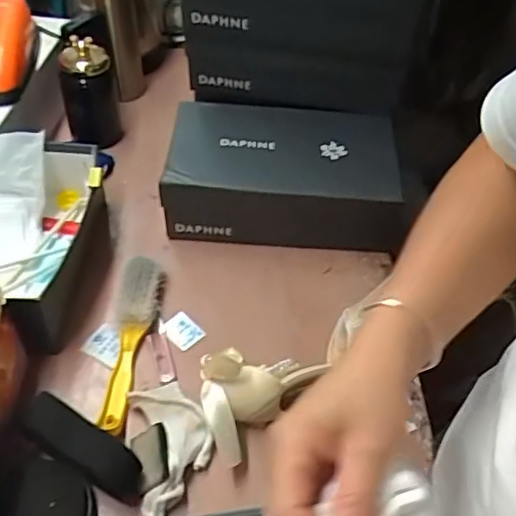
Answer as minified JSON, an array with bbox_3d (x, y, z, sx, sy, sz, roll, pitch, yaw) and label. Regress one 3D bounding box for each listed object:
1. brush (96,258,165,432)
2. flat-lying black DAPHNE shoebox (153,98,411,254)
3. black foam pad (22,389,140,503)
[{"bbox_3d":[-0.140,0.089,0.672,0.052,0.036,0.221,2,48,-2],"label":"brush"},{"bbox_3d":[0.033,-0.103,0.816,0.297,0.108,0.209,4,48,0],"label":"flat-lying black DAPHNE shoebox"},{"bbox_3d":[-0.166,0.180,0.578,0.129,0.020,0.045,36,86,4],"label":"black foam pad"}]

